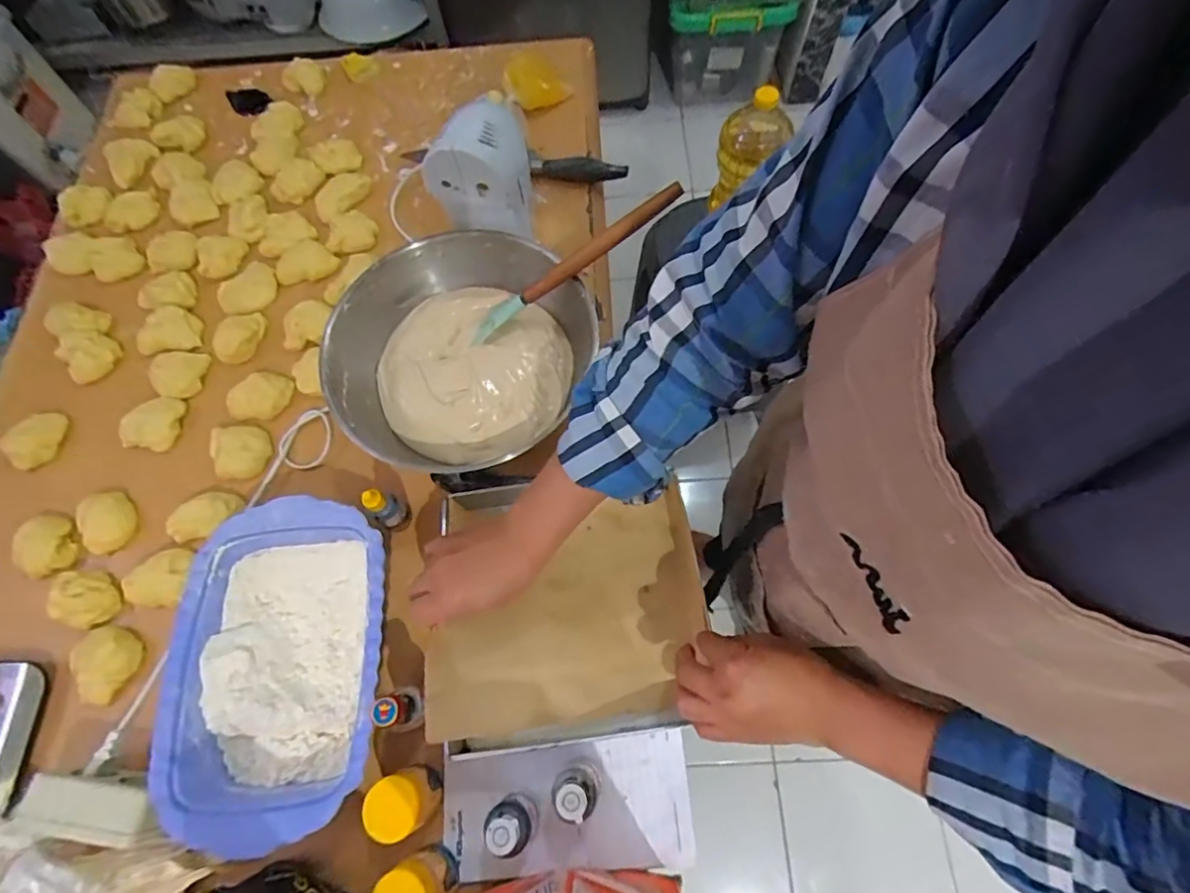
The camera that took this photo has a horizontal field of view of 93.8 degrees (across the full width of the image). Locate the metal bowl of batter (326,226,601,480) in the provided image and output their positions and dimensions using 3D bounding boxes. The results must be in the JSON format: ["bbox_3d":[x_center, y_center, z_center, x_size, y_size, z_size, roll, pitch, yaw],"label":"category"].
[{"bbox_3d":[-0.138,-0.096,0.580,0.248,0.087,0.267,-1,69,1],"label":"metal bowl of batter"}]

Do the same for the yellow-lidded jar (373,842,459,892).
[{"bbox_3d":[-0.139,0.341,0.430,0.049,0.061,0.042,-38,72,-12],"label":"yellow-lidded jar"}]

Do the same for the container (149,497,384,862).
[{"bbox_3d":[-0.271,0.186,0.489,0.169,0.064,0.262,-5,69,0],"label":"container"}]

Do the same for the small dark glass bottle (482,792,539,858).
[{"bbox_3d":[-0.064,0.293,0.435,0.036,0.075,0.029,34,73,14],"label":"small dark glass bottle"}]

